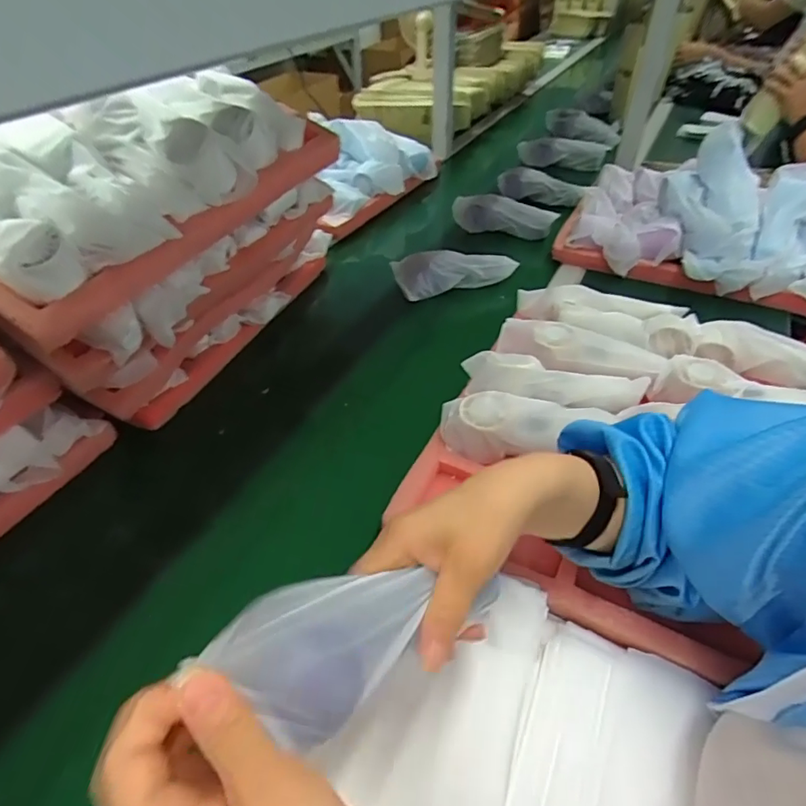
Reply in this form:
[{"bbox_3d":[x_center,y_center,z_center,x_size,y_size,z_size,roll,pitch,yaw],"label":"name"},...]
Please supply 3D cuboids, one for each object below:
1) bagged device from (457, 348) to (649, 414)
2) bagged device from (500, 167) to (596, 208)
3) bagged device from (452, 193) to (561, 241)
[{"bbox_3d":[0.164,-0.024,0.541,0.192,0.033,0.051,7,44,9],"label":"bagged device"},{"bbox_3d":[0.296,-0.453,1.063,0.185,0.065,0.035,9,43,-6],"label":"bagged device"},{"bbox_3d":[0.183,-0.350,0.943,0.191,0.070,0.052,21,48,22],"label":"bagged device"}]

